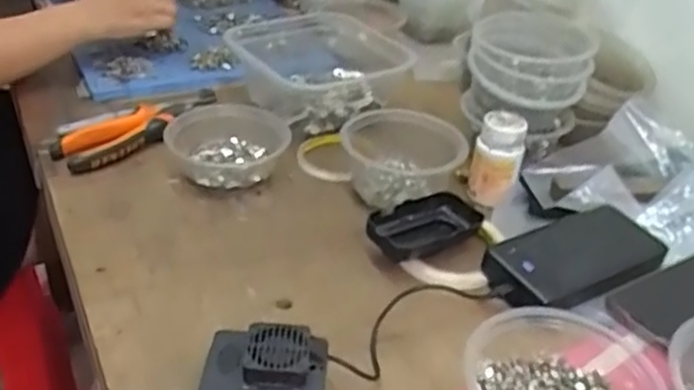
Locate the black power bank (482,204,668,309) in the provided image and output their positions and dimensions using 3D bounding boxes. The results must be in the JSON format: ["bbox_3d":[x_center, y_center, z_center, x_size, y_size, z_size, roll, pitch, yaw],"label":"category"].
[{"bbox_3d":[0.189,0.052,0.583,0.154,0.025,0.073,-13,38,-27],"label":"black power bank"}]

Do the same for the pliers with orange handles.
[{"bbox_3d":[-0.205,-0.074,0.730,0.187,0.033,0.071,-22,43,-36],"label":"pliers with orange handles"}]

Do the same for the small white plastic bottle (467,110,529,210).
[{"bbox_3d":[0.142,-0.036,0.667,0.044,0.075,0.042,11,34,8],"label":"small white plastic bottle"}]

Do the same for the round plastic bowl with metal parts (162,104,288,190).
[{"bbox_3d":[-0.115,-0.049,0.688,0.113,0.045,0.105,4,34,-3],"label":"round plastic bowl with metal parts"}]

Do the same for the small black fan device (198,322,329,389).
[{"bbox_3d":[-0.053,0.122,0.449,0.079,0.043,0.074,6,34,-1],"label":"small black fan device"}]

